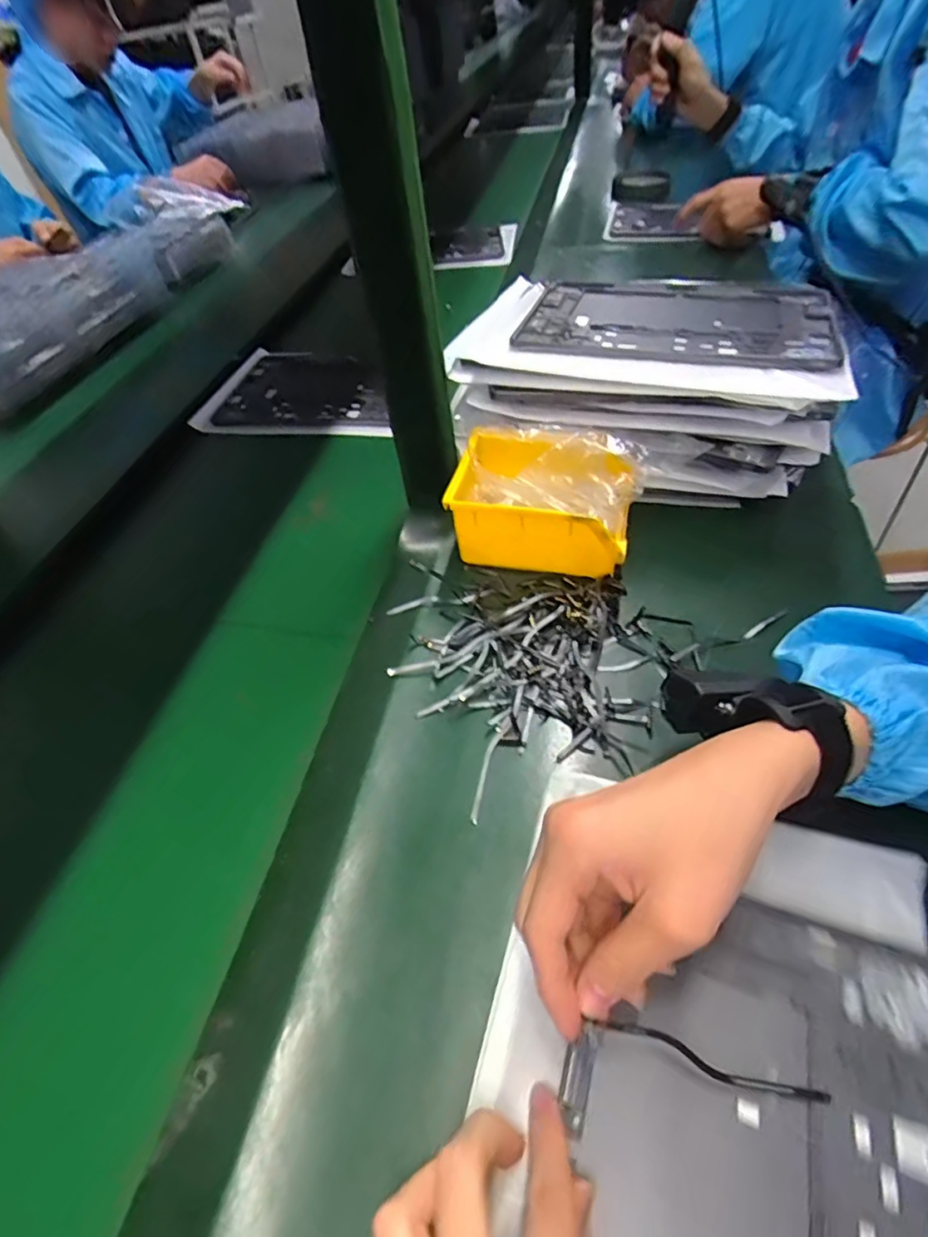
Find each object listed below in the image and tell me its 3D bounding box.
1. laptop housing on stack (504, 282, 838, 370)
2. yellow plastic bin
[{"bbox_3d":[0.187,-0.268,0.525,0.252,0.010,0.171,12,49,16],"label":"laptop housing on stack"},{"bbox_3d":[0.064,-0.095,0.479,0.136,0.078,0.091,8,51,13],"label":"yellow plastic bin"}]

